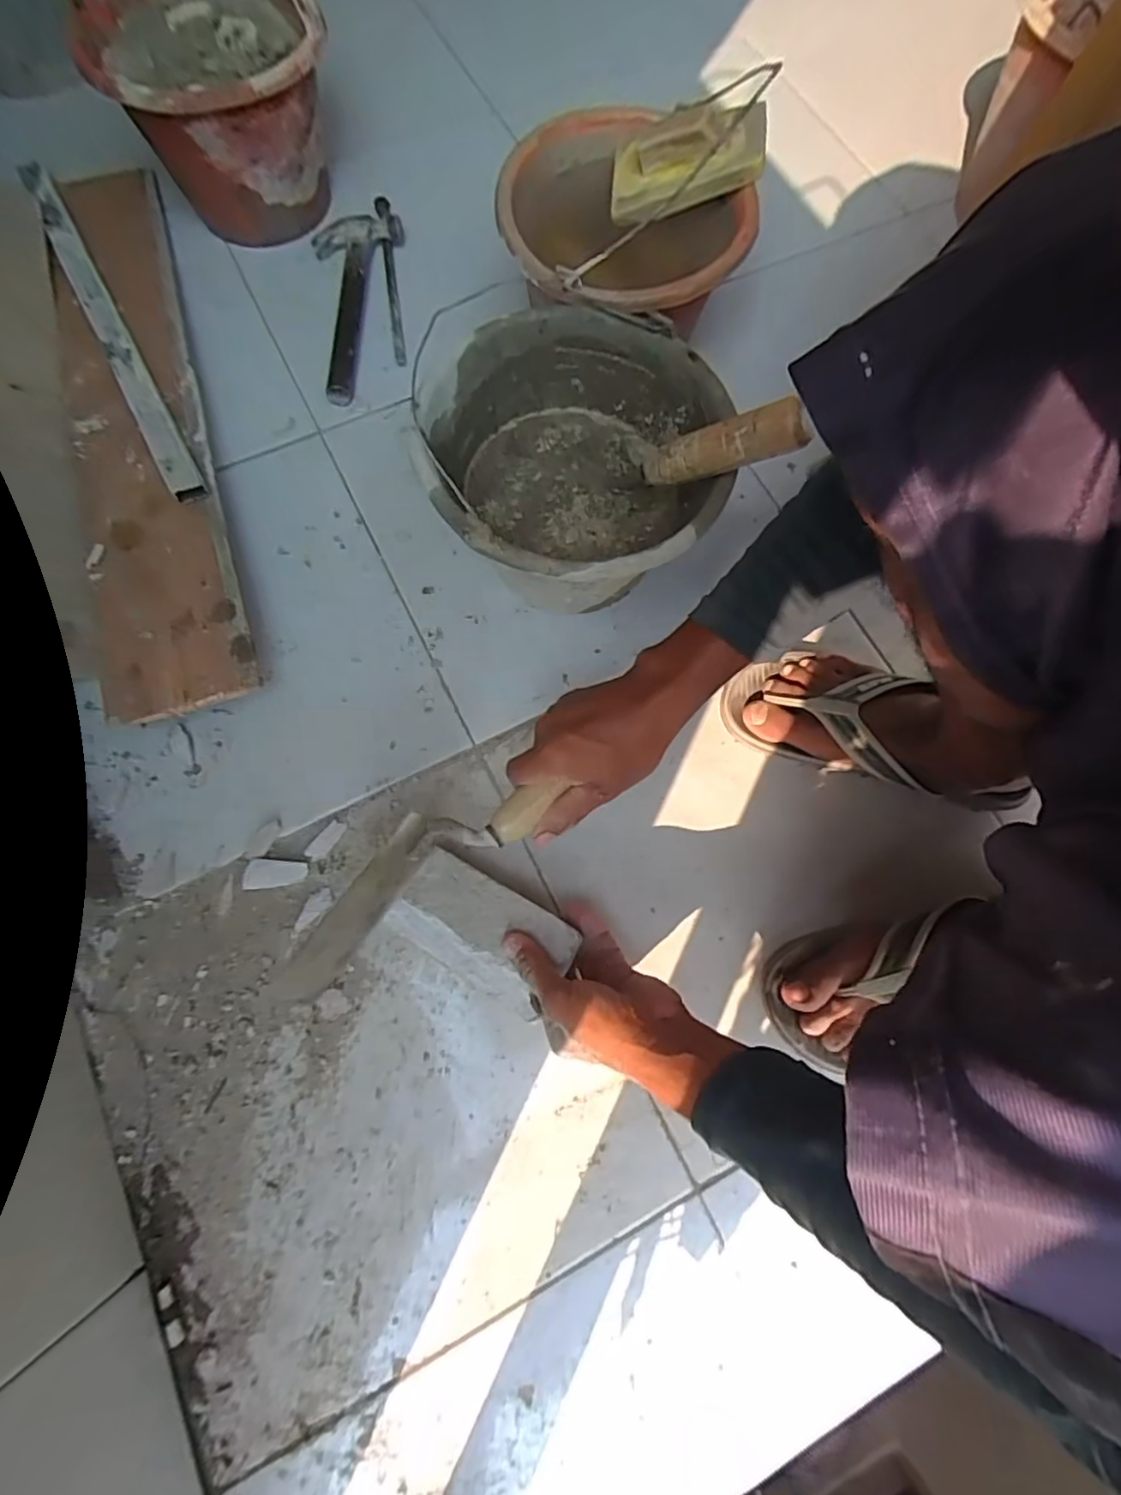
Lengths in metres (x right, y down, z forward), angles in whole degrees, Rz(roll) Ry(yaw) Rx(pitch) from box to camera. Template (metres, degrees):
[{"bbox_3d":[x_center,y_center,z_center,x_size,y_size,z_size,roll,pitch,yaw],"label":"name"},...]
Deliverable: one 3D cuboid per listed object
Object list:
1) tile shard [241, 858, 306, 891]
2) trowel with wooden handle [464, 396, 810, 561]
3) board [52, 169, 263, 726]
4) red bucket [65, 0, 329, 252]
[{"bbox_3d":[-0.248,0.109,0.527,0.053,0.004,0.025,-2,74,-2],"label":"tile shard"},{"bbox_3d":[0.062,-0.229,0.516,0.291,0.105,0.170,11,71,36],"label":"trowel with wooden handle"},{"bbox_3d":[-0.443,-0.357,0.630,0.124,0.025,0.733,-19,72,-6],"label":"board"},{"bbox_3d":[-0.386,-0.737,0.705,0.235,0.158,0.230,-9,72,-1],"label":"red bucket"}]

